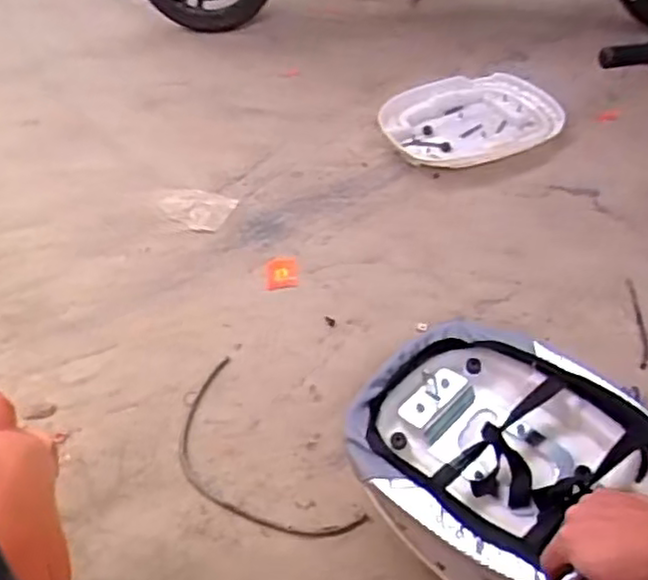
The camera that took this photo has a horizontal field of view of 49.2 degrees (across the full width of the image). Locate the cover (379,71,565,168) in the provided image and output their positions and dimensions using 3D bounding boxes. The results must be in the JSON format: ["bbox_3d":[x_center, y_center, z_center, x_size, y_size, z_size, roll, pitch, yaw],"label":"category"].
[{"bbox_3d":[0.311,-0.355,1.462,0.368,0.054,0.266,-26,49,-22],"label":"cover"}]

